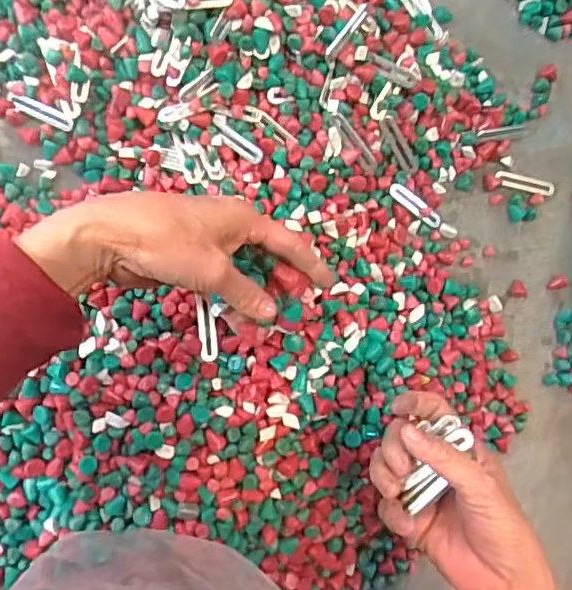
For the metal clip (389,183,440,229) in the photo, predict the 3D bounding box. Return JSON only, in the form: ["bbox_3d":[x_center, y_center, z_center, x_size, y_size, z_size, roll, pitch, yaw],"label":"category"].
[{"bbox_3d":[0.113,-0.077,0.493,0.055,0.009,0.012,34,84,-20],"label":"metal clip"}]

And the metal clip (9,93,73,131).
[{"bbox_3d":[-0.200,-0.149,0.463,0.055,0.011,0.011,25,85,-7],"label":"metal clip"}]

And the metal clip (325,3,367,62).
[{"bbox_3d":[0.047,-0.205,0.444,0.007,0.010,0.051,36,84,-6],"label":"metal clip"}]

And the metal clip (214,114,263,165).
[{"bbox_3d":[-0.038,-0.124,0.453,0.013,0.007,0.053,-44,78,-7],"label":"metal clip"}]

